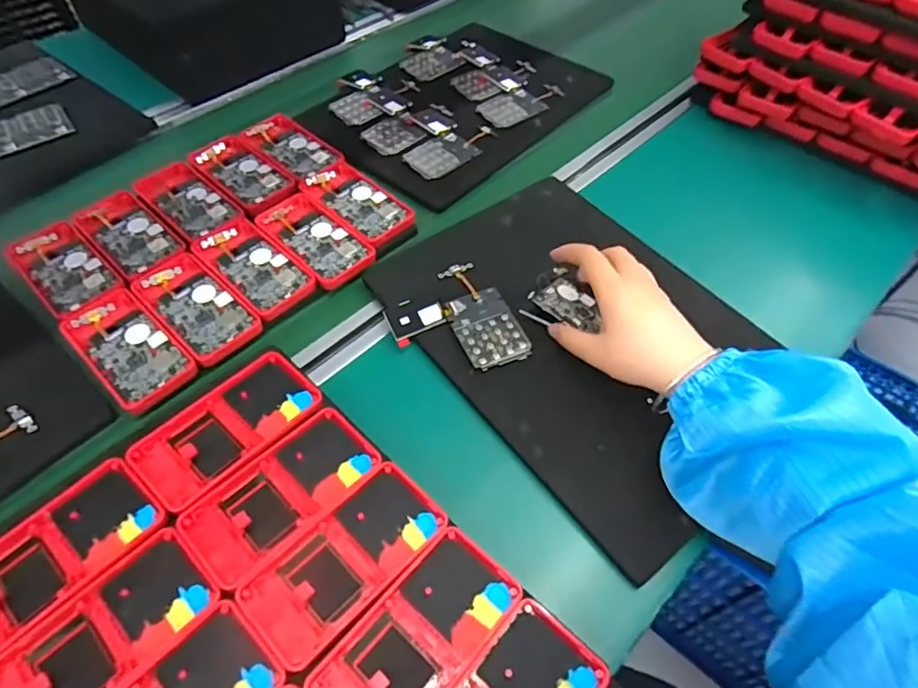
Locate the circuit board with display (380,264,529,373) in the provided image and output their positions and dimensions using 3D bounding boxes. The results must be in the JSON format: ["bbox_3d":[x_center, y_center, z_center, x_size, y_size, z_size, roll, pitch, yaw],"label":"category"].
[{"bbox_3d":[-0.002,-0.018,0.485,0.101,0.007,0.115,-24,62,-20],"label":"circuit board with display"}]

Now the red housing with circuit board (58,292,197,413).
[{"bbox_3d":[-0.280,0.001,0.468,0.132,0.012,0.063,40,62,19],"label":"red housing with circuit board"}]

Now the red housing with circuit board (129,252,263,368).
[{"bbox_3d":[-0.238,-0.038,0.495,0.060,0.010,0.136,-38,68,-26],"label":"red housing with circuit board"}]

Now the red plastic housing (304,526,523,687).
[{"bbox_3d":[-0.022,0.165,0.314,0.061,0.016,0.119,39,61,18],"label":"red plastic housing"}]

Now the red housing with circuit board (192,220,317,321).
[{"bbox_3d":[-0.194,-0.075,0.522,0.059,0.010,0.127,-38,68,-26],"label":"red housing with circuit board"}]

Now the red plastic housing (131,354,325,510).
[{"bbox_3d":[-0.161,0.058,0.390,0.064,0.014,0.119,39,60,21],"label":"red plastic housing"}]

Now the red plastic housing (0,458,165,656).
[{"bbox_3d":[-0.249,0.128,0.337,0.063,0.013,0.118,39,61,18],"label":"red plastic housing"}]

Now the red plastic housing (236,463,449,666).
[{"bbox_3d":[-0.068,0.132,0.343,0.060,0.022,0.120,41,62,20],"label":"red plastic housing"}]

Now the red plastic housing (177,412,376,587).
[{"bbox_3d":[-0.116,0.096,0.365,0.062,0.016,0.120,41,62,19],"label":"red plastic housing"}]

